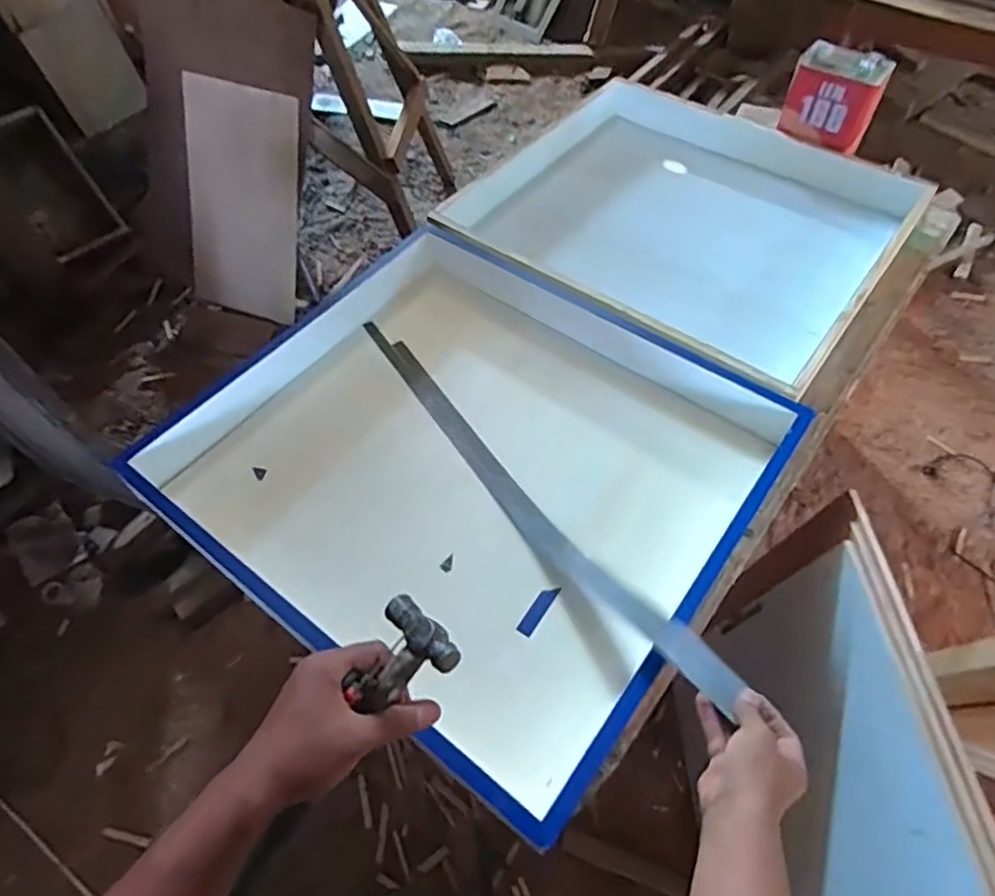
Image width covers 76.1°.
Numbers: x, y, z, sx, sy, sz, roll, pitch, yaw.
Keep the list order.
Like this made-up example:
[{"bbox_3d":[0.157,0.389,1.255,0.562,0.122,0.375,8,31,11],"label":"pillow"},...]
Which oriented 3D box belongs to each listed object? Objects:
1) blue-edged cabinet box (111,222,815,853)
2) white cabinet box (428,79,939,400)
[{"bbox_3d":[-0.026,0.031,0.990,0.777,0.162,0.728,30,62,19],"label":"blue-edged cabinet box"},{"bbox_3d":[0.365,-0.478,1.360,0.833,0.164,0.719,33,63,21],"label":"white cabinet box"}]

